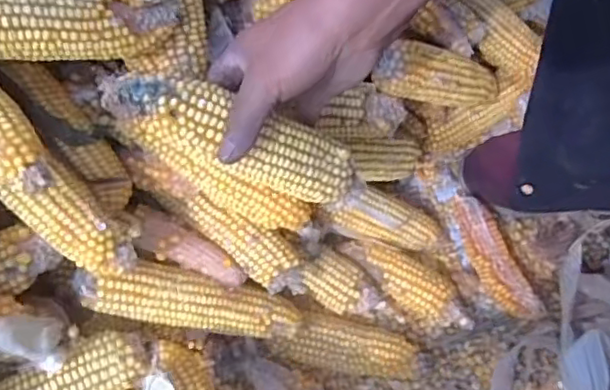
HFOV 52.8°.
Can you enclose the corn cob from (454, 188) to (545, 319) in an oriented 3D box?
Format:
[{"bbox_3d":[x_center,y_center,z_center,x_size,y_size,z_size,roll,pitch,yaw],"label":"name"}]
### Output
[{"bbox_3d":[0.194,0.061,0.645,0.040,0.050,0.145,-19,71,-11],"label":"corn cob"}]

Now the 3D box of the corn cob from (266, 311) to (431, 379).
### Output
[{"bbox_3d":[0.045,0.145,0.596,0.159,0.040,0.052,9,66,0],"label":"corn cob"}]

